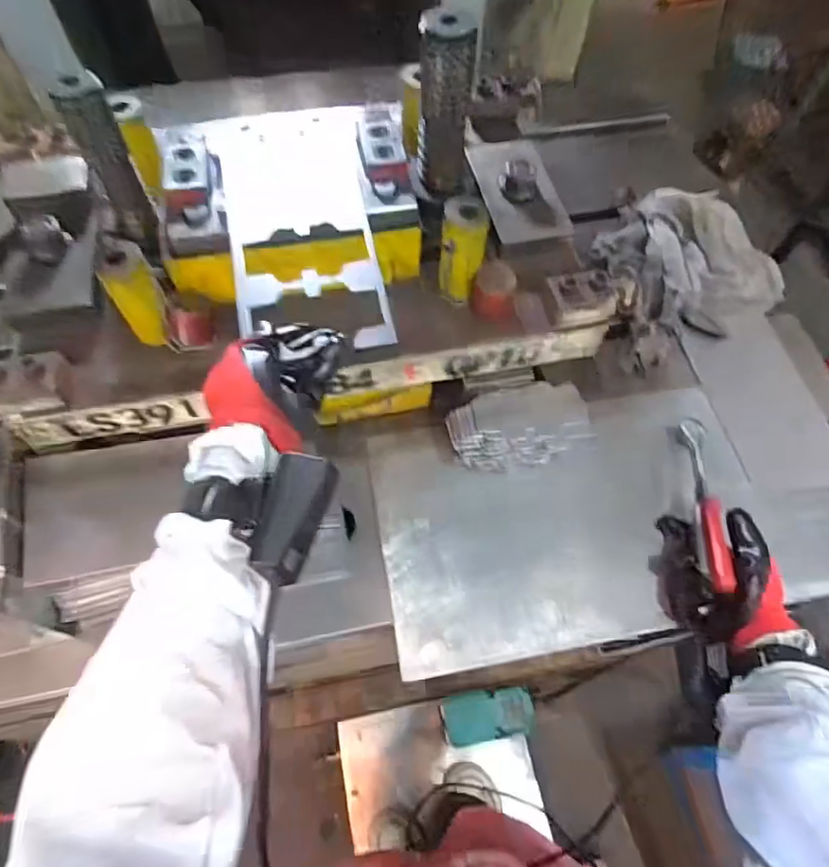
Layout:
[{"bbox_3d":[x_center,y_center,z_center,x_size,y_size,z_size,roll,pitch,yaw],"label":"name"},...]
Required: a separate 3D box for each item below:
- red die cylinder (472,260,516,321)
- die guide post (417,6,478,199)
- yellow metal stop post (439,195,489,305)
[{"bbox_3d":[0.079,-0.140,0.565,0.040,0.035,0.046,9,61,4],"label":"red die cylinder"},{"bbox_3d":[0.027,-0.291,0.525,0.045,0.150,0.037,-3,61,-3],"label":"die guide post"},{"bbox_3d":[0.046,-0.171,0.553,0.041,0.101,0.039,7,61,2],"label":"yellow metal stop post"}]

